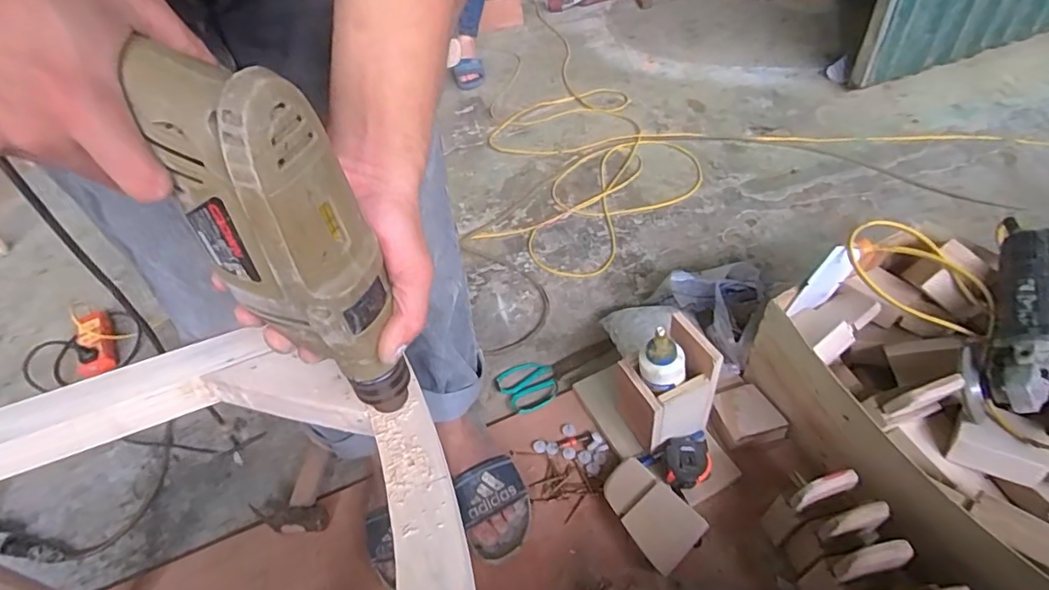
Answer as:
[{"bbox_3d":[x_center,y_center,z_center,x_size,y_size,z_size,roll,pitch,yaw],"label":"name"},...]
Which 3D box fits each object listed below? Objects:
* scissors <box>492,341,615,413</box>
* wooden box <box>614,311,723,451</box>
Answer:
[{"bbox_3d":[0.063,0.141,0.982,0.220,0.024,0.108,-20,51,-11],"label":"scissors"},{"bbox_3d":[0.200,0.134,0.810,0.107,0.188,0.121,-26,48,-17],"label":"wooden box"}]

